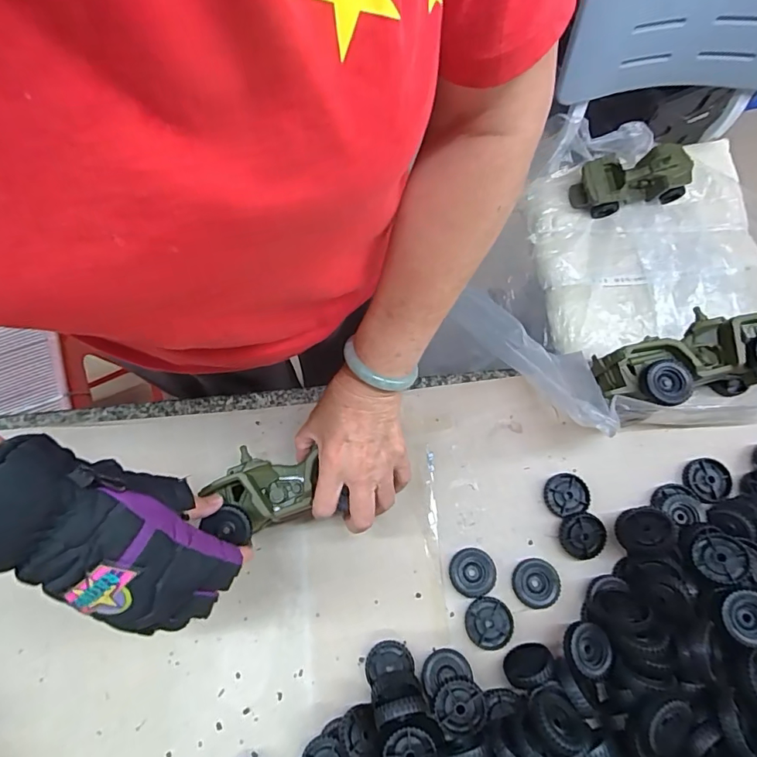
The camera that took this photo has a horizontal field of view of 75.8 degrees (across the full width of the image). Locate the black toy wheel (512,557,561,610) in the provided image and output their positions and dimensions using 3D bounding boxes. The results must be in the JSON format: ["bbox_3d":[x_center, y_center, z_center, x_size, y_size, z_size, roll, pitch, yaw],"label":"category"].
[{"bbox_3d":[0.152,0.197,0.468,0.043,0.008,0.043,0,72,0],"label":"black toy wheel"}]

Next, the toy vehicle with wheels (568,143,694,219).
[{"bbox_3d":[0.433,-0.345,0.835,0.184,0.068,0.082,-10,70,-2],"label":"toy vehicle with wheels"}]

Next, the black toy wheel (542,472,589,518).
[{"bbox_3d":[0.191,0.118,0.493,0.044,0.014,0.041,0,72,0],"label":"black toy wheel"}]

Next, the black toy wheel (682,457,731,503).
[{"bbox_3d":[0.338,0.105,0.497,0.044,0.008,0.045,0,72,0],"label":"black toy wheel"}]

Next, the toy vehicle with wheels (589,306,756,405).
[{"bbox_3d":[0.310,-0.016,0.504,0.179,0.081,0.088,-14,72,-4],"label":"toy vehicle with wheels"}]

